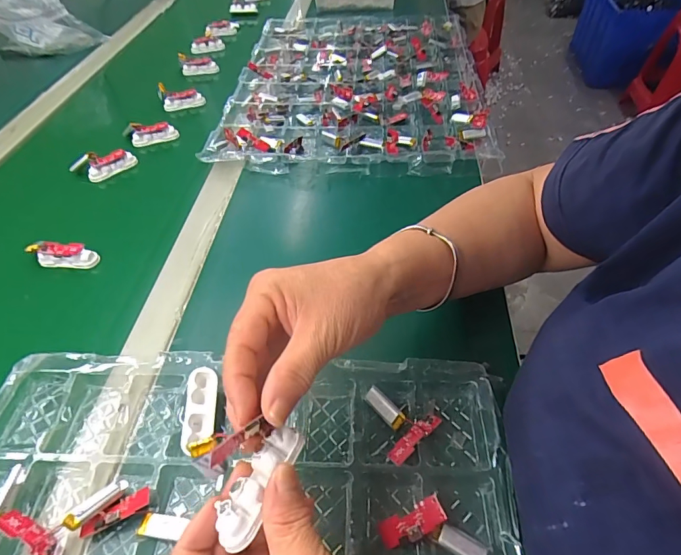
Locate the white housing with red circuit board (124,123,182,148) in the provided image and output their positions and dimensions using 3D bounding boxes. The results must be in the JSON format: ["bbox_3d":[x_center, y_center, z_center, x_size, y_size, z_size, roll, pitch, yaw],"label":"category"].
[{"bbox_3d":[-0.264,-0.201,0.589,0.067,0.029,0.019,-11,51,-8],"label":"white housing with red circuit board"}]

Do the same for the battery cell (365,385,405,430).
[{"bbox_3d":[0.033,0.097,0.315,0.034,0.006,0.015,42,103,30],"label":"battery cell"}]

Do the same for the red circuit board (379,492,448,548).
[{"bbox_3d":[0.045,0.153,0.263,0.043,0.005,0.017,-33,51,11],"label":"red circuit board"}]

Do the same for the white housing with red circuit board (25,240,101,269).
[{"bbox_3d":[-0.287,-0.024,0.434,0.066,0.027,0.011,5,20,-3],"label":"white housing with red circuit board"}]

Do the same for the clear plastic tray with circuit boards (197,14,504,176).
[{"bbox_3d":[0.028,-0.323,0.674,0.367,0.035,0.518,2,50,3],"label":"clear plastic tray with circuit boards"}]

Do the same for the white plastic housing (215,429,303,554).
[{"bbox_3d":[-0.041,0.100,0.211,0.021,0.010,0.058,19,46,17],"label":"white plastic housing"}]

